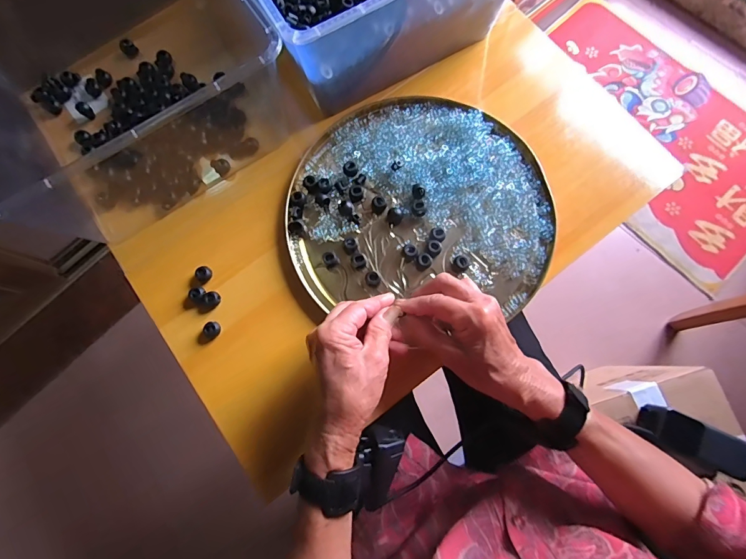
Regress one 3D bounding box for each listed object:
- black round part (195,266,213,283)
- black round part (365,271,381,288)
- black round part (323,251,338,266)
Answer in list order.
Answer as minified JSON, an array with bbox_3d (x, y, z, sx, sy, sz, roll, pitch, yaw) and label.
[{"bbox_3d":[-0.191,-0.006,0.426,0.015,0.012,0.018,27,79,7],"label":"black round part"},{"bbox_3d":[0.000,0.000,0.417,0.017,0.008,0.016,0,77,1],"label":"black round part"},{"bbox_3d":[-0.048,-0.023,0.424,0.015,0.009,0.015,0,77,1],"label":"black round part"}]

